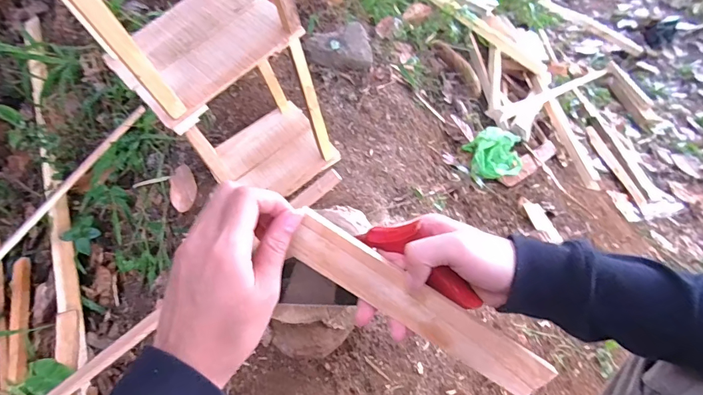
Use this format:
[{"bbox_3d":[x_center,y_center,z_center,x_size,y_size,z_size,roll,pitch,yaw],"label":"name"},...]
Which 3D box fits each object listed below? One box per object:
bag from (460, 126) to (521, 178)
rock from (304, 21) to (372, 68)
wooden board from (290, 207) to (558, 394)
[{"bbox_3d":[0.391,-0.117,1.099,0.181,0.075,0.143,-11,53,-4],"label":"bag"},{"bbox_3d":[-0.036,-0.390,1.041,0.168,0.079,0.107,-15,54,-7],"label":"rock"},{"bbox_3d":[0.056,0.089,0.317,0.231,0.041,0.006,34,19,-6],"label":"wooden board"}]

